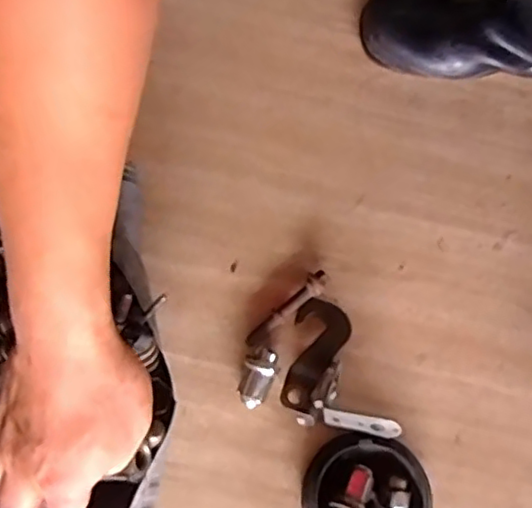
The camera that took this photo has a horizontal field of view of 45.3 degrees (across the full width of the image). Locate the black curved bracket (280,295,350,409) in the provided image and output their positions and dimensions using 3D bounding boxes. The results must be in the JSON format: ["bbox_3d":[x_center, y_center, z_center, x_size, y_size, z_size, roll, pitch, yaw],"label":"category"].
[{"bbox_3d":[0.035,0.078,0.495,0.042,0.010,0.092,22,61,5],"label":"black curved bracket"}]

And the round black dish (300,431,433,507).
[{"bbox_3d":[0.072,0.180,0.467,0.089,0.030,0.091,0,74,-1],"label":"round black dish"}]

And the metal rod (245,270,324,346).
[{"bbox_3d":[0.016,0.044,0.514,0.081,0.018,0.018,-41,79,-12],"label":"metal rod"}]

